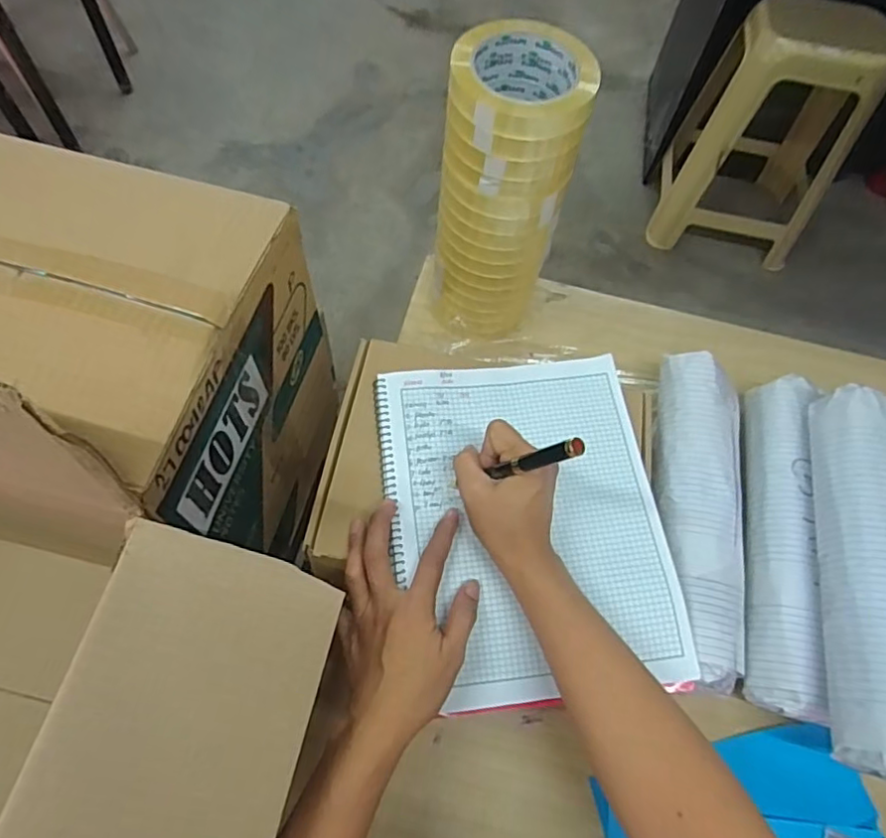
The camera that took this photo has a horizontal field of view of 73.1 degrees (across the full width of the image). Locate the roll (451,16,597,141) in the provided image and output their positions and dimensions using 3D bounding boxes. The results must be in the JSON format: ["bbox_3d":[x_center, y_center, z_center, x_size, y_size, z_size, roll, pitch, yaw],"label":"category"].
[{"bbox_3d":[0.060,-0.256,0.448,0.106,0.024,0.102,1,63,-3],"label":"roll"}]

